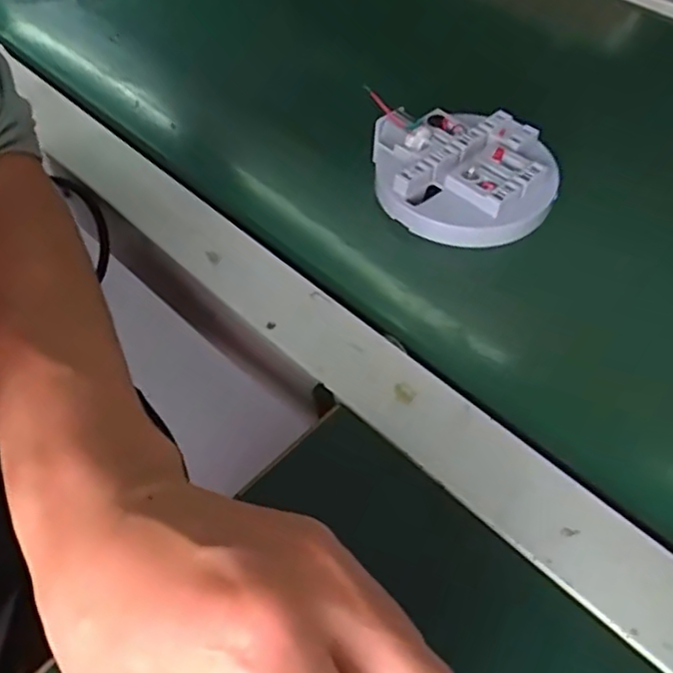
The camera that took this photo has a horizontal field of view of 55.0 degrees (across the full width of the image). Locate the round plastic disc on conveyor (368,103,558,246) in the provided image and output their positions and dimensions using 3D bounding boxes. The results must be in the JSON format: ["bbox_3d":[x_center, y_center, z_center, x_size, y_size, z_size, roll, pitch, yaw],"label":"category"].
[{"bbox_3d":[0.072,-0.094,0.373,0.104,0.029,0.089,9,54,7],"label":"round plastic disc on conveyor"}]

